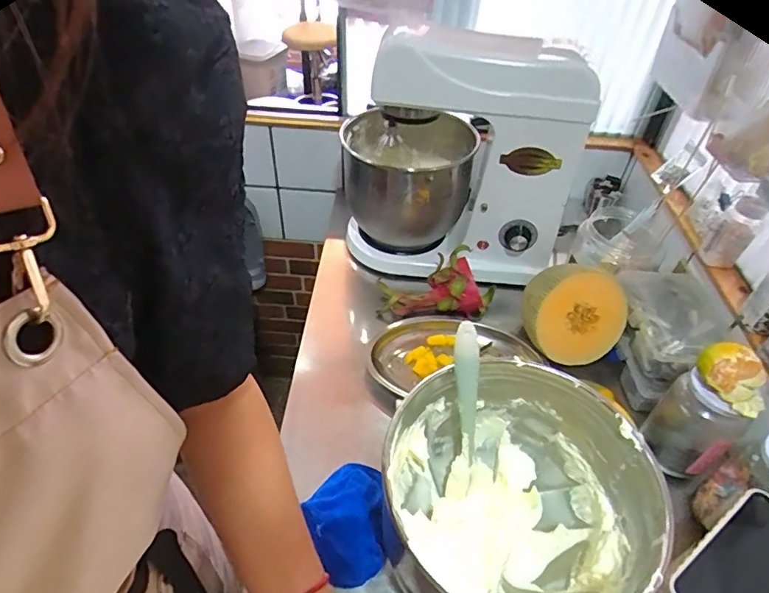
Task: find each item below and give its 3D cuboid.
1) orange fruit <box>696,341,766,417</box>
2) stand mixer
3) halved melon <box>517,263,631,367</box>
[{"bbox_3d":[0.392,0.087,0.546,0.077,0.045,0.058,36,53,28],"label":"orange fruit"},{"bbox_3d":[0.134,-0.241,0.837,0.380,0.350,0.268,6,45,3],"label":"stand mixer"},{"bbox_3d":[0.280,0.020,0.743,0.146,0.144,0.093,-32,14,3],"label":"halved melon"}]

